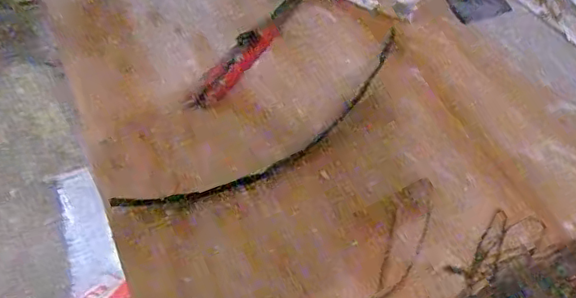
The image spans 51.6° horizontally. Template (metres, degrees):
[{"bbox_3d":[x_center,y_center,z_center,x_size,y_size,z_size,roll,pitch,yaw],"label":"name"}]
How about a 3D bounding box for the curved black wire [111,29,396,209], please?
[{"bbox_3d":[0.002,-0.019,0.508,0.307,0.009,0.061,-34,53,-22],"label":"curved black wire"}]

